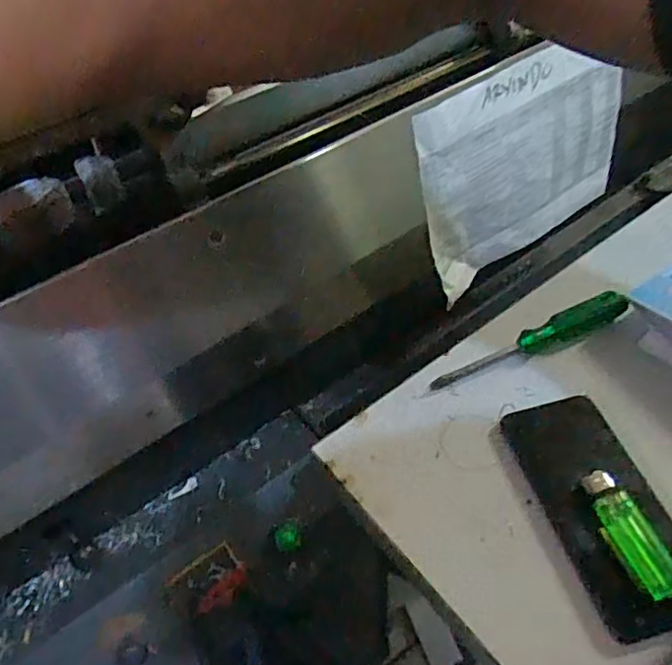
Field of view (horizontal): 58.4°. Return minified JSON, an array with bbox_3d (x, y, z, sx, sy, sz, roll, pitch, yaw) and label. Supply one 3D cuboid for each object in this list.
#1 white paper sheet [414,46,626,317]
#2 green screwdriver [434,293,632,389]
[{"bbox_3d":[0.199,-0.178,0.617,0.285,0.209,0.016,-35,44,-19],"label":"white paper sheet"},{"bbox_3d":[0.161,0.008,0.493,0.176,0.024,0.024,-21,51,-13],"label":"green screwdriver"}]

